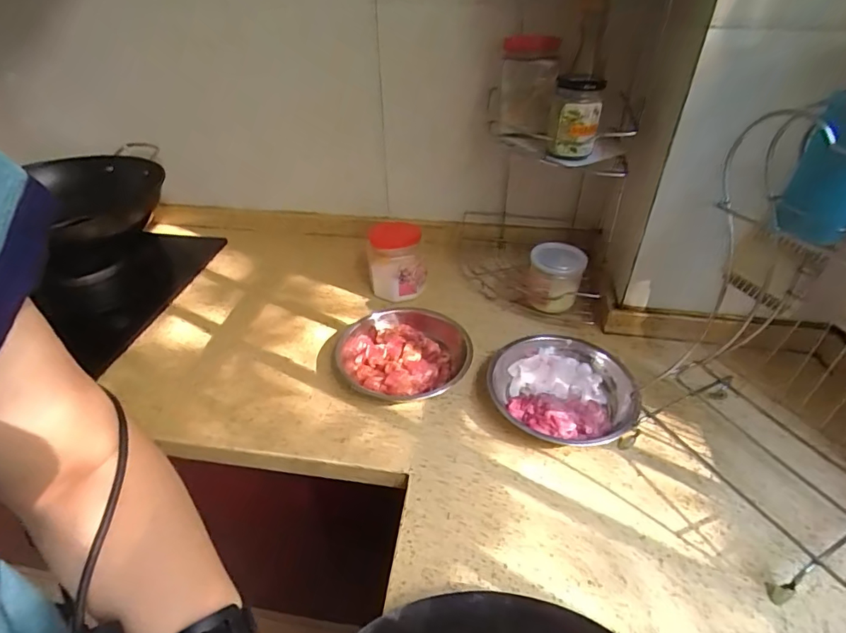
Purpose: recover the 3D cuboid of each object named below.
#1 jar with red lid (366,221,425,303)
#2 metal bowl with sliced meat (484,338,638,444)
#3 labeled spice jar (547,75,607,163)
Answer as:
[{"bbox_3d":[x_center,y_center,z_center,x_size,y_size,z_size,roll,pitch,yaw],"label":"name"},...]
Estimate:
[{"bbox_3d":[-0.050,-0.101,0.841,0.091,0.130,0.098,-7,39,-7],"label":"jar with red lid"},{"bbox_3d":[0.189,0.095,0.649,0.192,0.055,0.172,15,41,19],"label":"metal bowl with sliced meat"},{"bbox_3d":[0.212,-0.272,0.654,0.061,0.109,0.054,13,40,16],"label":"labeled spice jar"}]

